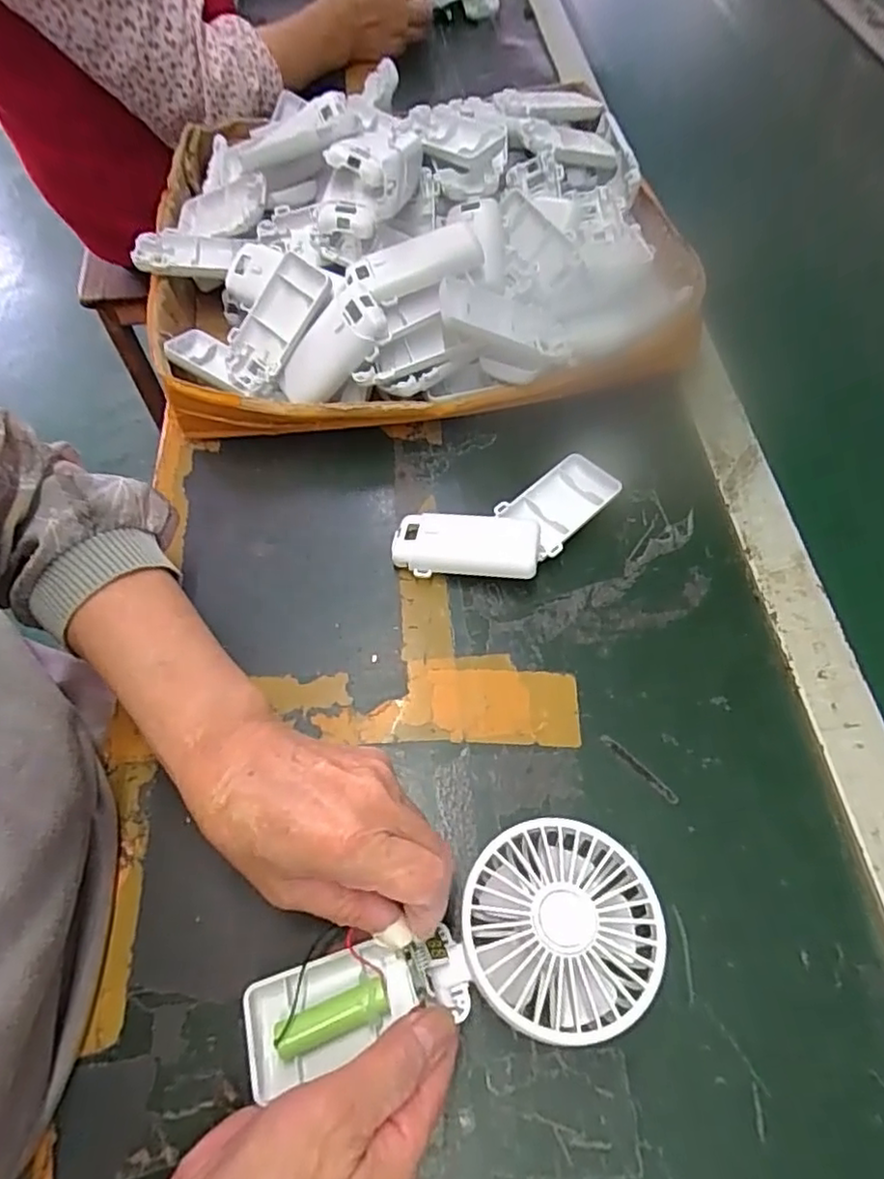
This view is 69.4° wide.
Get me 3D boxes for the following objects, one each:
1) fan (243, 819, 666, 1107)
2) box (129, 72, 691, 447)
[{"bbox_3d":[0.005,0.164,0.284,0.184,0.027,0.081,-17,60,-1],"label":"fan"},{"bbox_3d":[-0.023,-0.272,0.506,0.398,0.122,0.316,-5,60,-1],"label":"box"}]

